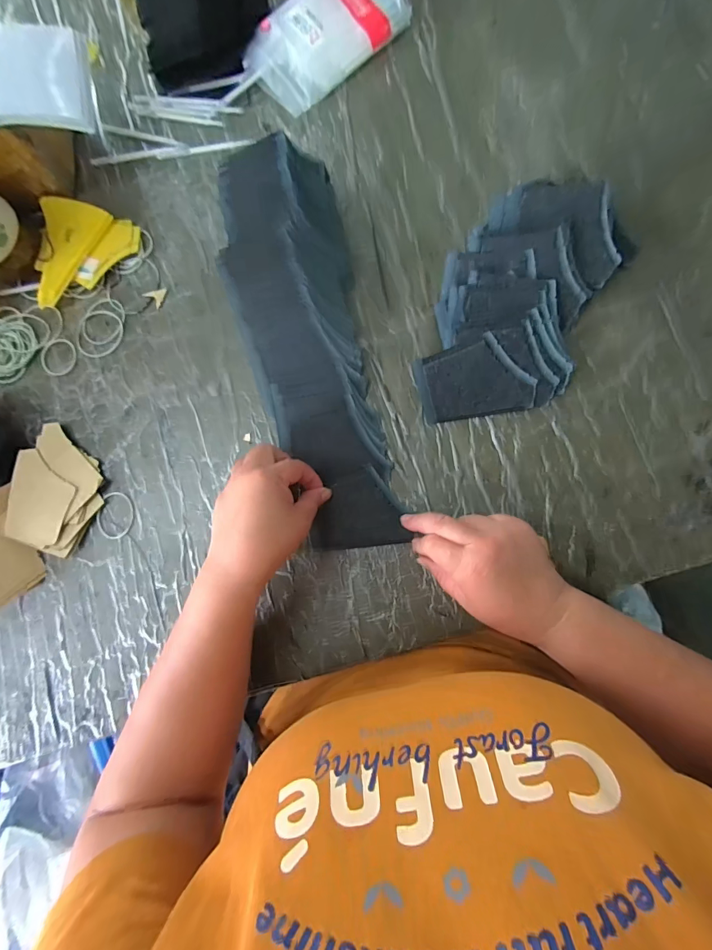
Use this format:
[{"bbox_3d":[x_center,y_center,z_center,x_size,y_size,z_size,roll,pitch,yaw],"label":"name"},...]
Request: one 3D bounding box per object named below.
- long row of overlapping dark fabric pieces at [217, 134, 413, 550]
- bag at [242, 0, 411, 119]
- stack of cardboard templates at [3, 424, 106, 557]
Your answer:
[{"bbox_3d":[-0.043,-0.126,0.382,0.118,0.049,0.389,-15,92,4],"label":"long row of overlapping dark fabric pieces"},{"bbox_3d":[-0.033,-0.479,0.421,0.171,0.033,0.096,-38,83,2],"label":"bag"},{"bbox_3d":[-0.315,0.016,0.408,0.089,0.023,0.119,18,87,7],"label":"stack of cardboard templates"}]

